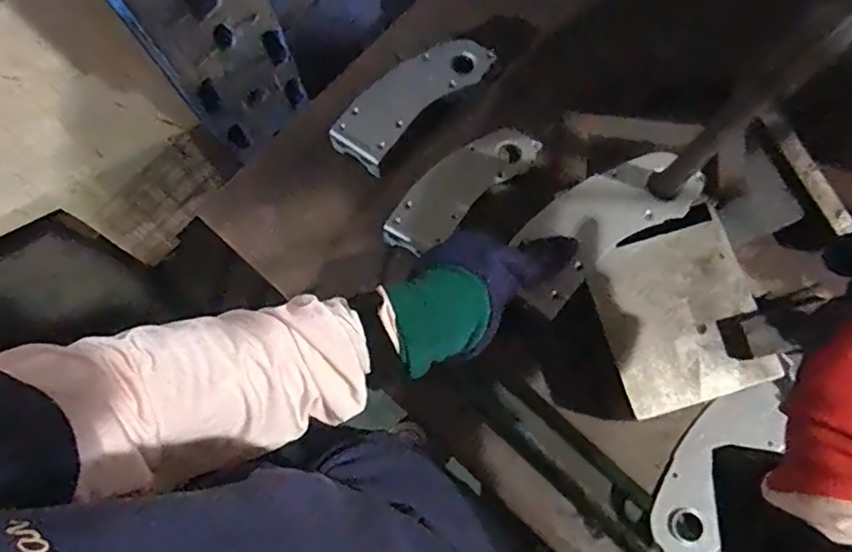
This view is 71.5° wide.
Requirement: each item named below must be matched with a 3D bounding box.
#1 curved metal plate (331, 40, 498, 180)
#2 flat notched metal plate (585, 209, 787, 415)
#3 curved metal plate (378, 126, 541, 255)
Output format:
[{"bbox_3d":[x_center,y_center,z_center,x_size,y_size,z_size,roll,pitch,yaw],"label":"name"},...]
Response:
[{"bbox_3d":[-0.014,-0.179,0.613,0.182,0.054,0.064,-42,79,-7],"label":"curved metal plate"},{"bbox_3d":[0.190,0.030,0.441,0.114,0.007,0.124,-16,77,-2],"label":"flat notched metal plate"},{"bbox_3d":[0.034,-0.090,0.599,0.175,0.032,0.058,-42,79,-7],"label":"curved metal plate"}]

